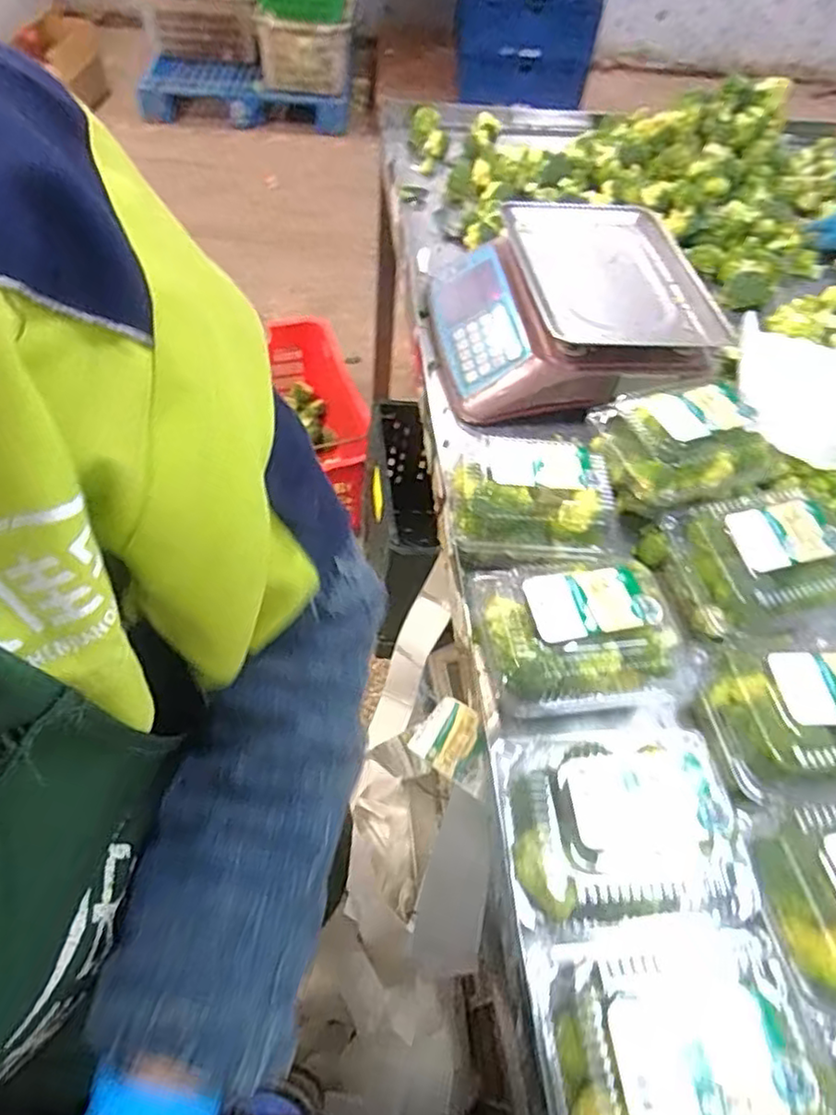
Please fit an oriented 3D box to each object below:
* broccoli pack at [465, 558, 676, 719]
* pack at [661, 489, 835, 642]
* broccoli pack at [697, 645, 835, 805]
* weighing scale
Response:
[{"bbox_3d":[0.142,0.066,0.597,0.168,0.075,0.136,-4,54,-8],"label":"broccoli pack"},{"bbox_3d":[0.331,0.002,0.662,0.145,0.077,0.140,-12,56,-14],"label":"pack"},{"bbox_3d":[0.328,0.135,0.564,0.147,0.073,0.116,-7,55,-11],"label":"broccoli pack"},{"bbox_3d":[0.212,-0.348,0.925,0.364,0.111,0.364,-5,54,-9],"label":"weighing scale"}]

